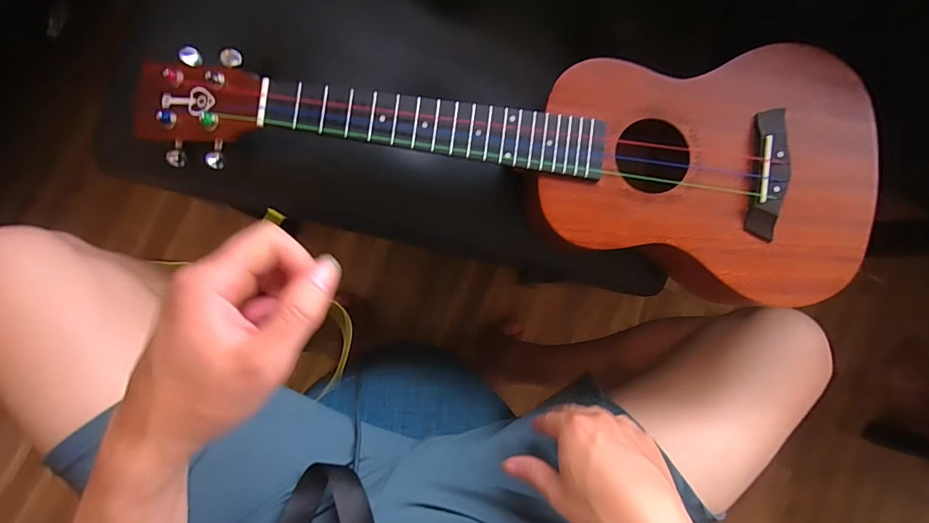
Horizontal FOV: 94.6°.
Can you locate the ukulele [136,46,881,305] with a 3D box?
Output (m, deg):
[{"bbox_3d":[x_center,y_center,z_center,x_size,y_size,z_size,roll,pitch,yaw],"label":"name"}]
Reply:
[{"bbox_3d":[0.033,-0.103,0.349,0.596,0.062,0.202,10,85,-5],"label":"ukulele"}]

